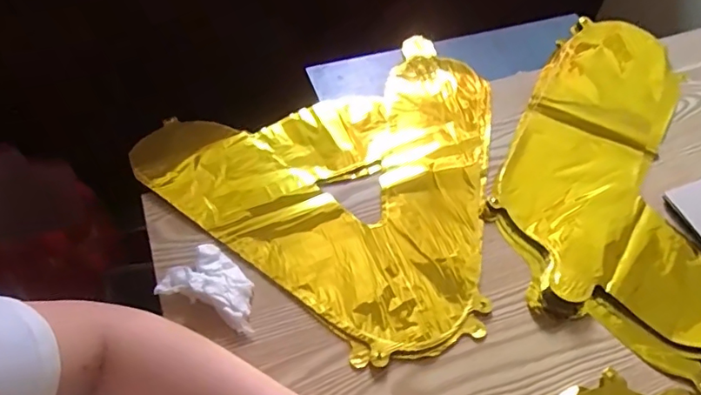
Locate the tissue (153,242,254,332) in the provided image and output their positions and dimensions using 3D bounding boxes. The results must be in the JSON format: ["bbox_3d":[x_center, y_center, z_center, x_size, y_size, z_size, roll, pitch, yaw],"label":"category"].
[{"bbox_3d":[-0.114,0.073,0.461,0.087,0.020,0.054,23,57,11],"label":"tissue"}]

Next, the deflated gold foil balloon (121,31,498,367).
[{"bbox_3d":[0.023,-0.048,0.564,0.353,0.007,0.355,37,61,19],"label":"deflated gold foil balloon"}]

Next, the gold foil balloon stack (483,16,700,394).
[{"bbox_3d":[0.297,-0.040,0.574,0.230,0.013,0.410,24,57,12],"label":"gold foil balloon stack"}]

